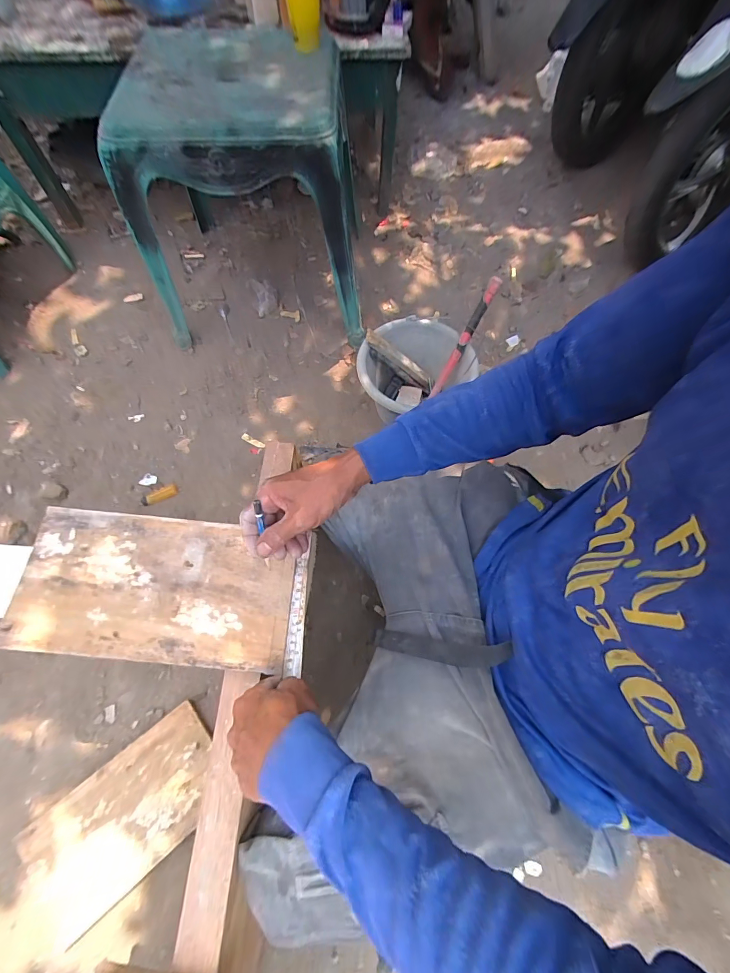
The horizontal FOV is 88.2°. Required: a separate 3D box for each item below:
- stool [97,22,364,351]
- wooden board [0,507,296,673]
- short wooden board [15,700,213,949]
[{"bbox_3d":[-0.244,-0.633,0.873,0.479,0.448,0.368,-1,66,-1],"label":"stool"},{"bbox_3d":[-0.253,0.121,0.464,0.316,0.021,0.165,6,66,-1],"label":"wooden board"},{"bbox_3d":[-0.377,0.528,0.615,0.287,0.036,0.169,-37,73,-17],"label":"short wooden board"}]

